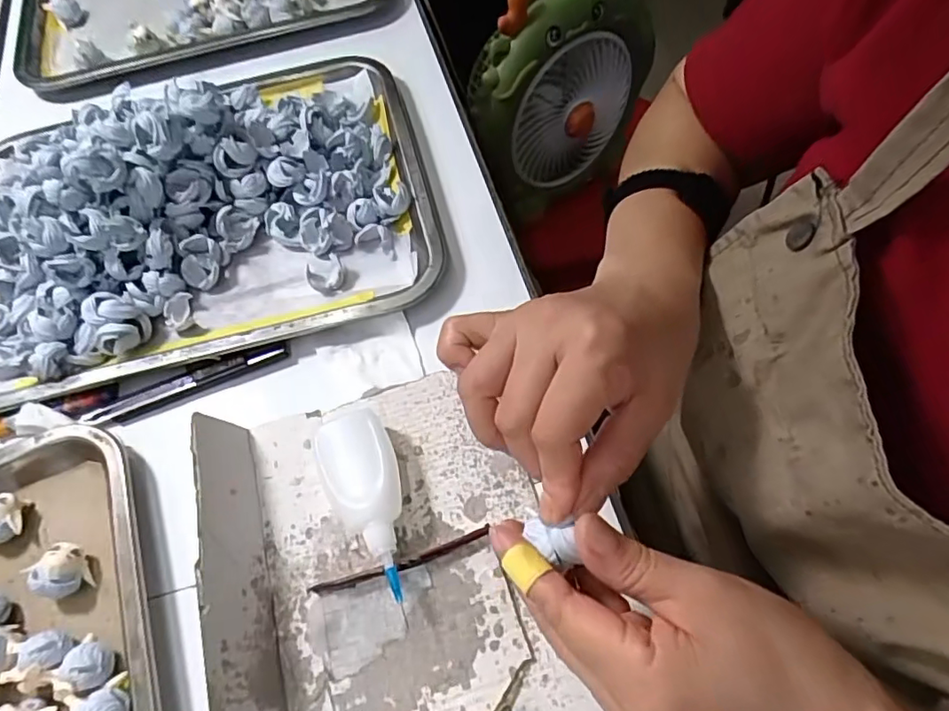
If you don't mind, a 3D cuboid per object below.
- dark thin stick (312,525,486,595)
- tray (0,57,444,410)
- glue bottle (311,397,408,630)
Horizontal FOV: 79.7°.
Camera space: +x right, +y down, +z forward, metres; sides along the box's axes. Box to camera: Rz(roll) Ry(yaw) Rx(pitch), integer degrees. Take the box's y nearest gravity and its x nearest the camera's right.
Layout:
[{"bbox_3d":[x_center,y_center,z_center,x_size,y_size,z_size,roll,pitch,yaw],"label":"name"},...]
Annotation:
[{"bbox_3d":[-0.040,0.111,0.304,0.100,0.011,0.008,-17,63,-5],"label":"dark thin stick"},{"bbox_3d":[-0.210,-0.111,0.402,0.343,0.077,0.238,-15,63,-4],"label":"tray"},{"bbox_3d":[-0.060,0.074,0.315,0.040,0.024,0.123,-20,64,-7],"label":"glue bottle"}]

